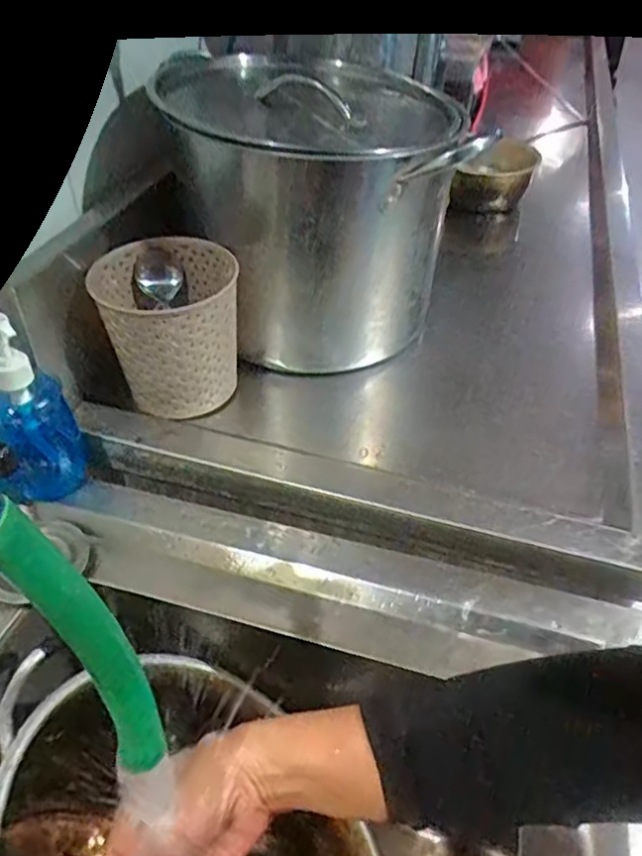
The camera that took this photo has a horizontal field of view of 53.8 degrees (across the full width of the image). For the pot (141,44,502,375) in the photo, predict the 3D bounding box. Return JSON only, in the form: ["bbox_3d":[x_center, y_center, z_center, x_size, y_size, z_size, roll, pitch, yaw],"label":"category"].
[{"bbox_3d":[-0.012,-0.239,0.718,0.271,0.245,0.274,1,42,-1],"label":"pot"}]

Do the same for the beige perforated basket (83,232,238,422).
[{"bbox_3d":[-0.144,-0.099,0.639,0.131,0.135,0.123,1,42,-1],"label":"beige perforated basket"}]

